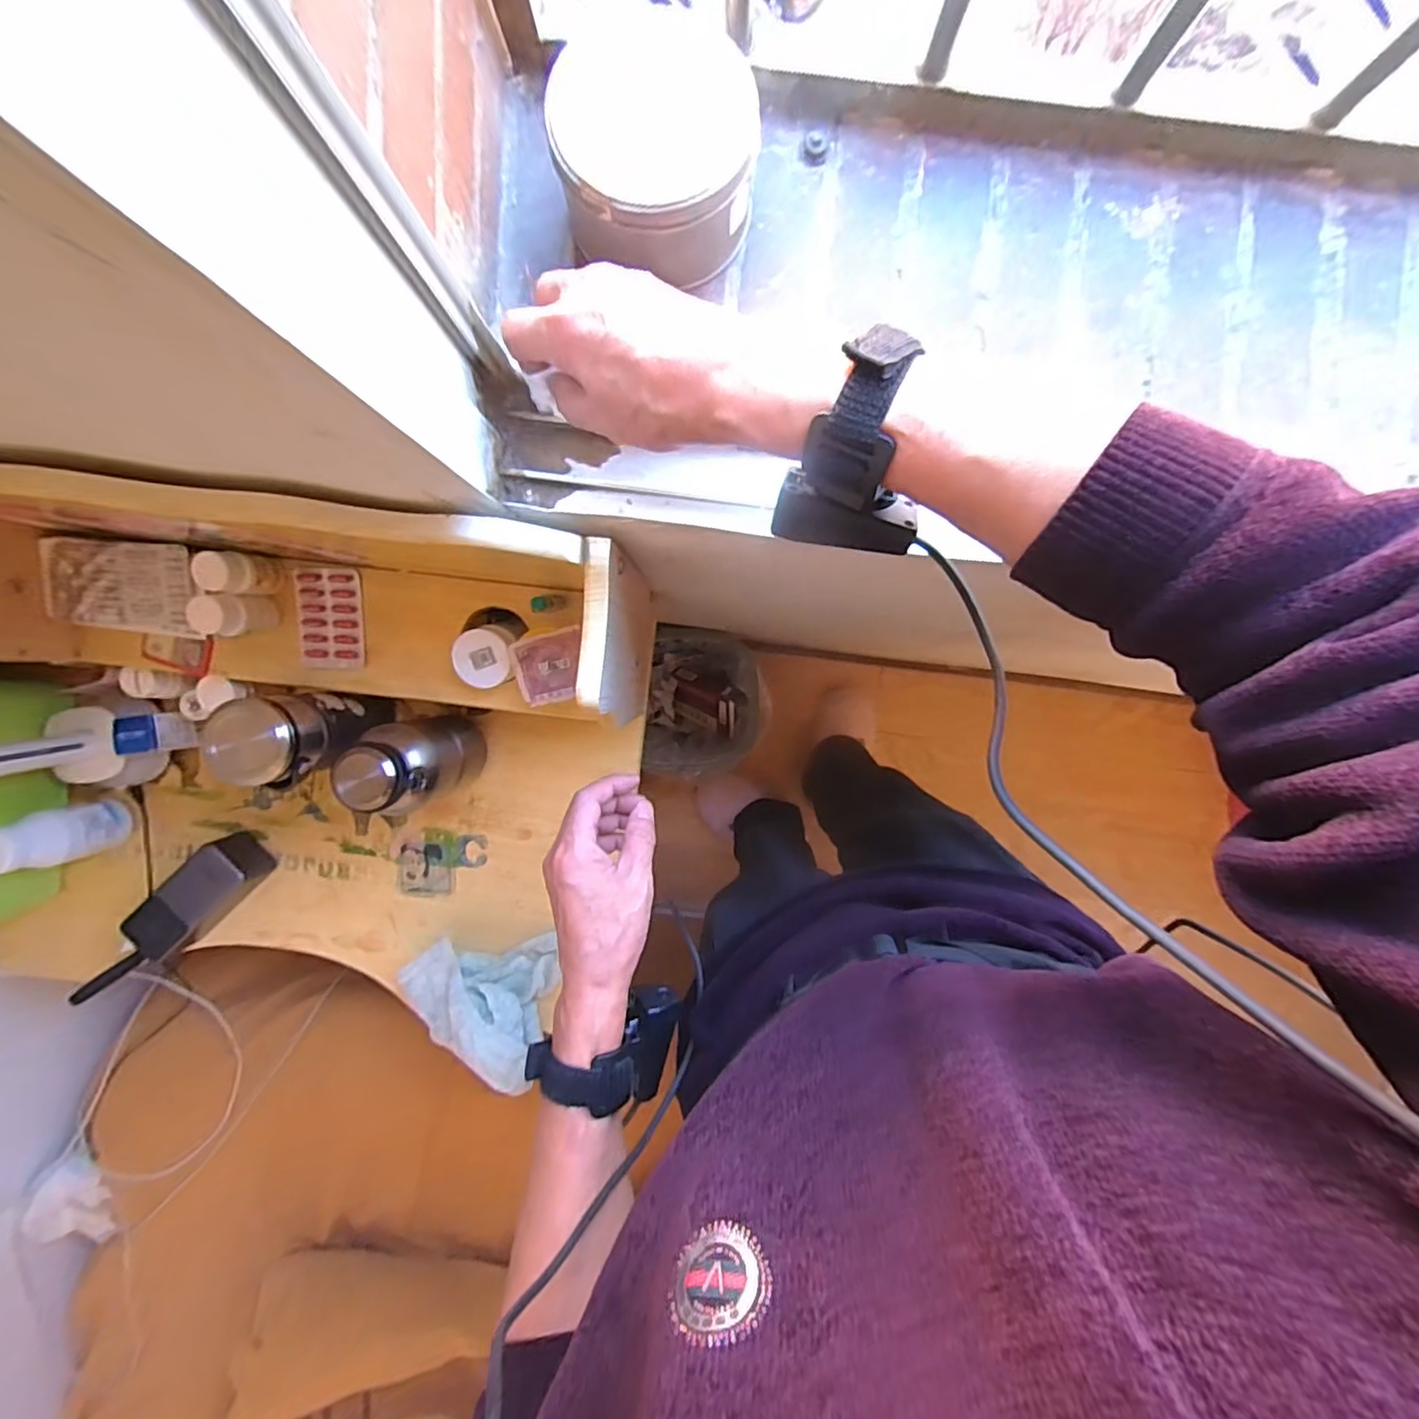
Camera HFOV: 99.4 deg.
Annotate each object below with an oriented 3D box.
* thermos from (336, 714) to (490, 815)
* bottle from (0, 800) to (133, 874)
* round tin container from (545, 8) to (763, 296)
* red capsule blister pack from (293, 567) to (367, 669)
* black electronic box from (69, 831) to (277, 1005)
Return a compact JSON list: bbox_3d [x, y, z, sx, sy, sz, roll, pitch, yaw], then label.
[{"bbox_3d":[-0.253,0.048,0.542,0.061,0.179,0.079,-6,93,1],"label":"thermos"},{"bbox_3d":[-0.628,0.122,0.587,0.044,0.118,0.053,-13,93,1],"label":"bottle"},{"bbox_3d":[-0.027,-0.304,0.329,0.104,0.062,0.112,0,93,0],"label":"round tin container"},{"bbox_3d":[-0.328,-0.079,0.520,0.058,0.011,0.085,0,93,0],"label":"red capsule blister pack"},{"bbox_3d":[-0.541,0.215,0.612,0.215,0.046,0.058,-44,92,3],"label":"black electronic box"}]

